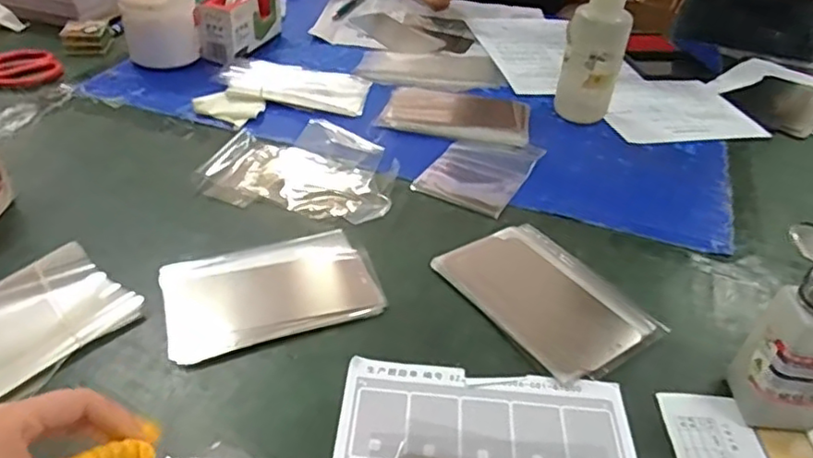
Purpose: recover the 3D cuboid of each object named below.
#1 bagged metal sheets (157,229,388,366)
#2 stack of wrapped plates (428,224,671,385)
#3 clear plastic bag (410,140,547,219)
[{"bbox_3d":[-0.115,0.051,0.539,0.174,0.013,0.115,-14,42,-19],"label":"bagged metal sheets"},{"bbox_3d":[0.123,0.058,0.557,0.117,0.004,0.176,-24,46,-28],"label":"stack of wrapped plates"},{"bbox_3d":[0.085,-0.068,0.716,0.100,0.006,0.155,21,43,21],"label":"clear plastic bag"}]

